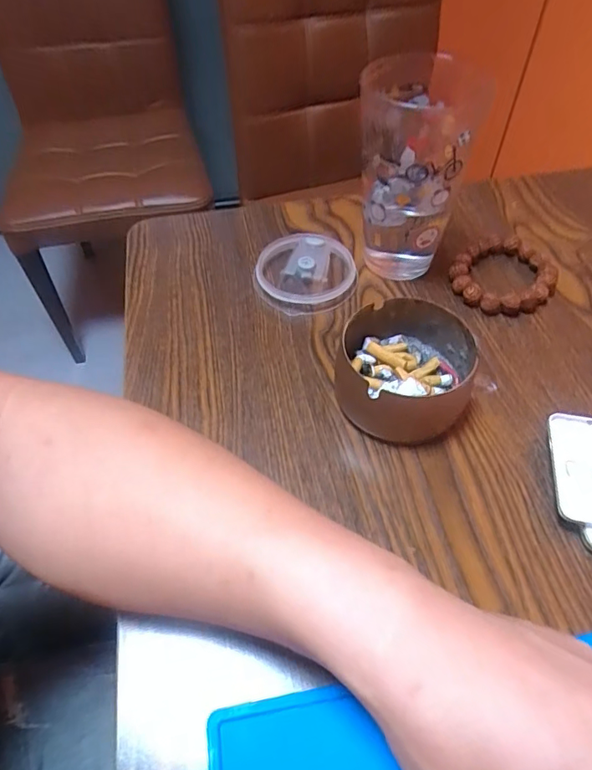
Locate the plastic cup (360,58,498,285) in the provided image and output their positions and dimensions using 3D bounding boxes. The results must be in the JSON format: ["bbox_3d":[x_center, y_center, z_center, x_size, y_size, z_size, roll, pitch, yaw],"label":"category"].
[{"bbox_3d":[0.088,-0.159,0.389,0.083,0.140,0.091,9,53,7],"label":"plastic cup"}]

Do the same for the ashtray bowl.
[{"bbox_3d":[0.072,-0.009,0.334,0.087,0.050,0.088,0,52,0],"label":"ashtray bowl"}]

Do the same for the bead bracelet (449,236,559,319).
[{"bbox_3d":[0.167,-0.087,0.410,0.074,0.017,0.084,34,60,24],"label":"bead bracelet"}]

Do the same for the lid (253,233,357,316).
[{"bbox_3d":[0.007,-0.093,0.418,0.080,0.016,0.079,0,52,0],"label":"lid"}]

